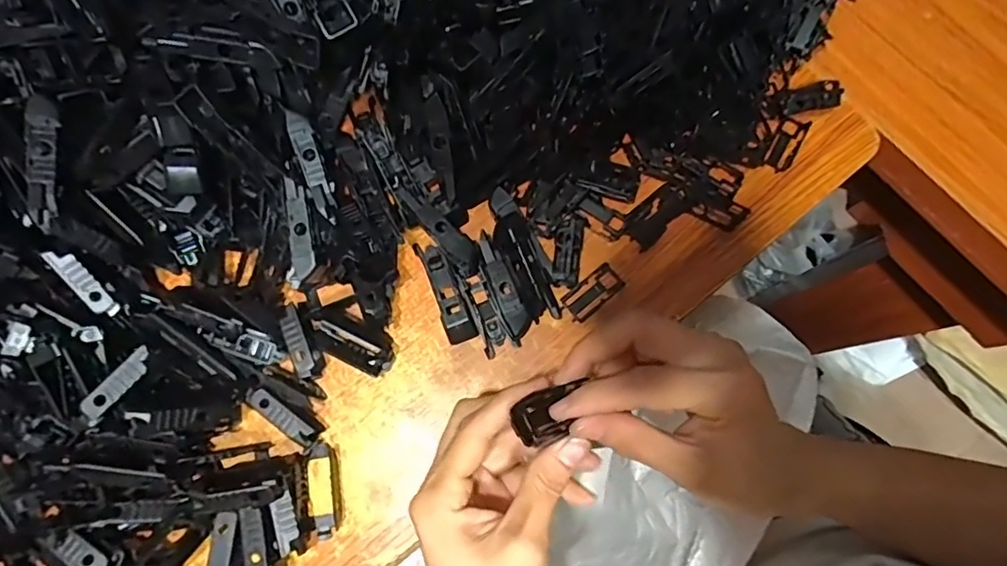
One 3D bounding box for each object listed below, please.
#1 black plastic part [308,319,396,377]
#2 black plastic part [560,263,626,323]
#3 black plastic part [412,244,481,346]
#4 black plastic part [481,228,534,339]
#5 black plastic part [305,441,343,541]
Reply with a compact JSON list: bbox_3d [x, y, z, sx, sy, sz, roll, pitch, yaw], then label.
[{"bbox_3d":[-0.095,0.039,0.341,0.056,0.010,0.018,26,78,5],"label":"black plastic part"},{"bbox_3d":[0.056,0.006,0.348,0.041,0.008,0.019,-40,80,-9],"label":"black plastic part"},{"bbox_3d":[-0.036,0.004,0.346,0.018,0.015,0.068,-22,78,-6],"label":"black plastic part"},{"bbox_3d":[0.001,0.001,0.344,0.018,0.017,0.064,-24,78,-6],"label":"black plastic part"},{"bbox_3d":[-0.105,0.120,0.325,0.019,0.005,0.054,-9,77,-3],"label":"black plastic part"}]

